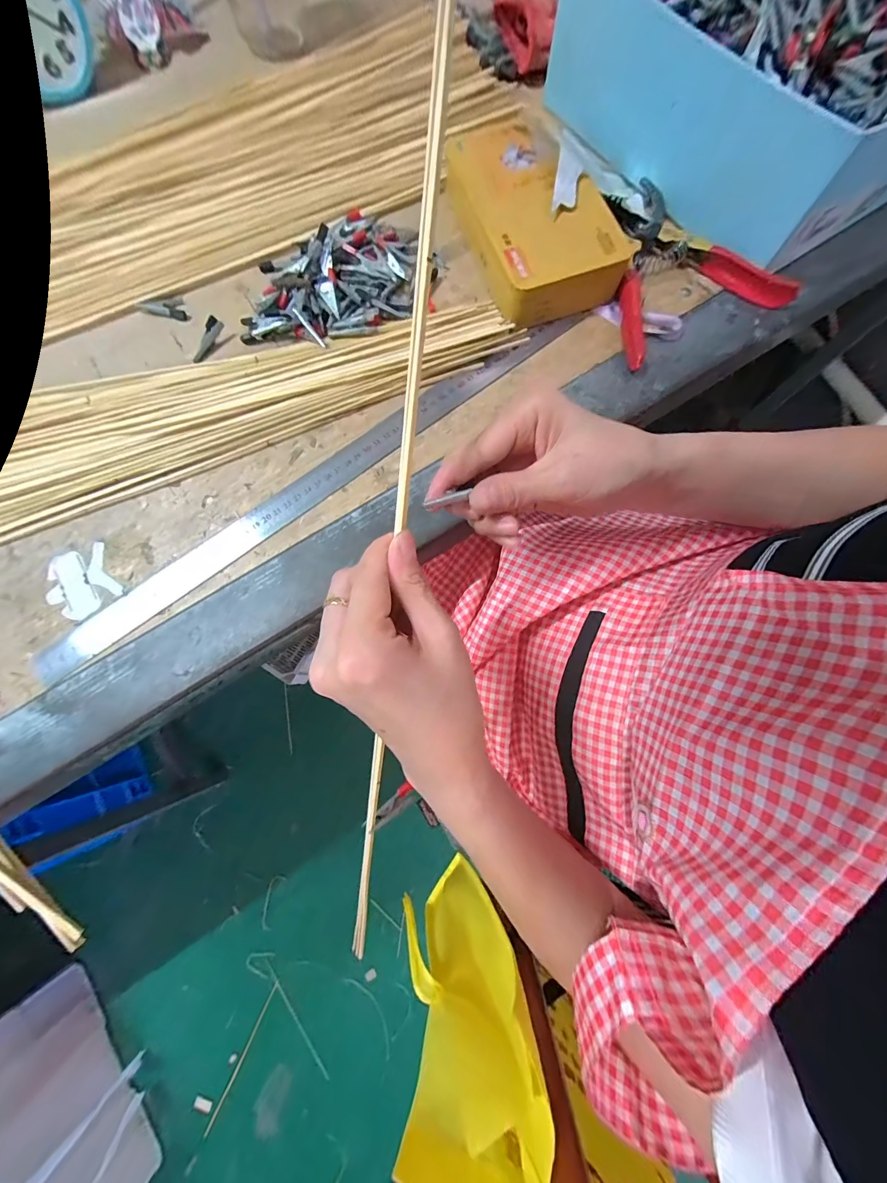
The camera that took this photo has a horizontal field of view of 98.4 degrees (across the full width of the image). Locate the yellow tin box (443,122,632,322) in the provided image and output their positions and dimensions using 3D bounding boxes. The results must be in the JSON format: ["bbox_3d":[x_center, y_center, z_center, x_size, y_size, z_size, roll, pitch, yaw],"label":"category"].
[{"bbox_3d":[0.080,-0.339,0.343,0.112,0.039,0.190,-19,78,-3],"label":"yellow tin box"}]

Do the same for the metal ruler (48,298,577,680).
[{"bbox_3d":[-0.095,-0.093,0.314,0.498,0.007,0.033,-36,82,-6],"label":"metal ruler"}]

